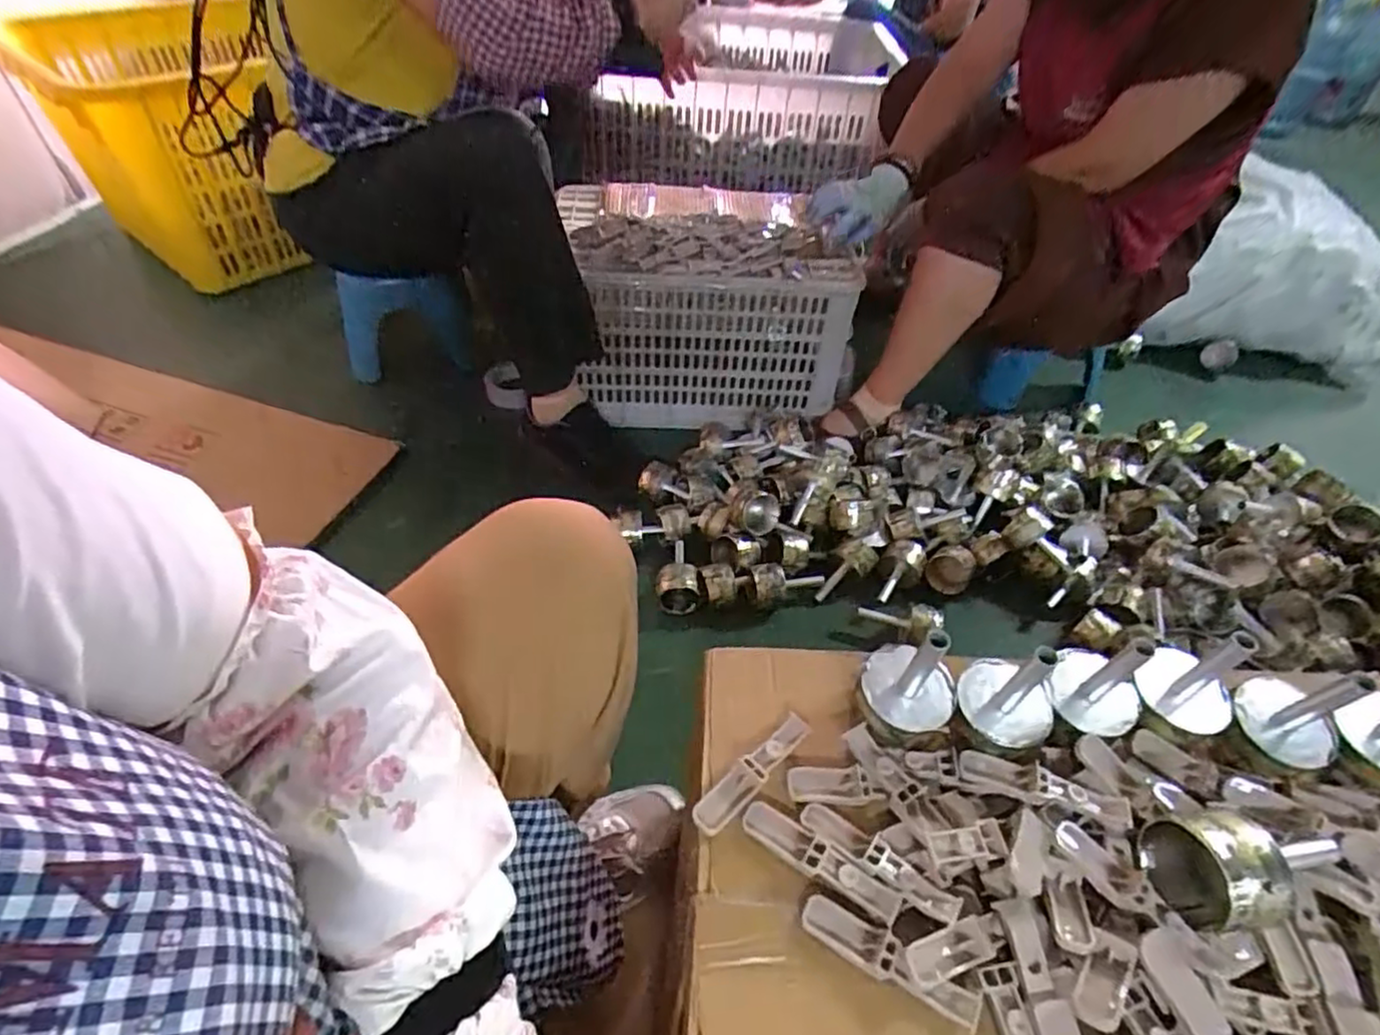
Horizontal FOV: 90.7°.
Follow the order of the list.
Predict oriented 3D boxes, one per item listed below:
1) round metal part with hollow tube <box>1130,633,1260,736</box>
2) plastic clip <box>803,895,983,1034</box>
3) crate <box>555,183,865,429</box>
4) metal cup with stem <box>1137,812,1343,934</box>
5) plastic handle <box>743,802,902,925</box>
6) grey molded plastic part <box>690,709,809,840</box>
[{"bbox_3d":[0.336,0.105,0.445,0.058,0.077,0.053,-23,51,-22],"label":"round metal part with hollow tube"},{"bbox_3d":[0.111,0.246,0.380,0.100,0.007,0.022,24,50,20],"label":"plastic clip"},{"bbox_3d":[0.022,-0.424,1.340,0.513,0.336,0.453,-2,47,-4],"label":"crate"},{"bbox_3d":[0.330,0.195,0.395,0.111,0.054,0.062,-11,48,-12],"label":"metal cup with stem"},{"bbox_3d":[0.078,0.206,0.411,0.100,0.008,0.021,29,52,24],"label":"plastic handle"},{"bbox_3d":[0.042,0.165,0.448,0.101,0.010,0.019,-35,57,-30],"label":"grey molded plastic part"}]

